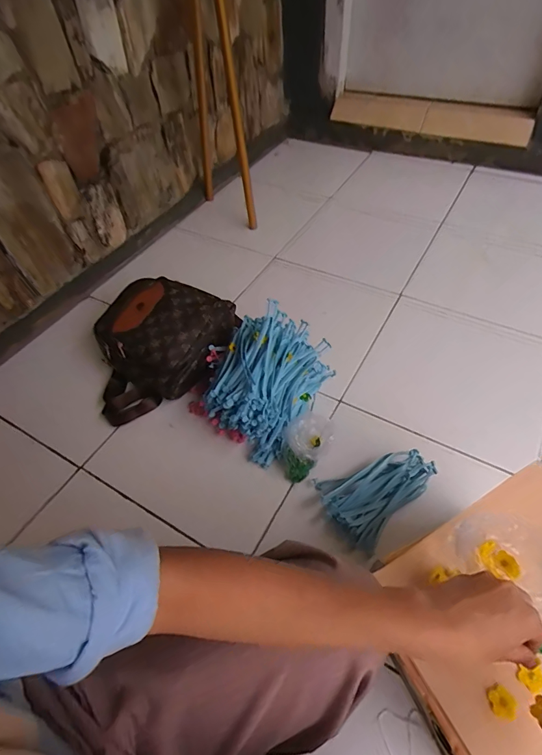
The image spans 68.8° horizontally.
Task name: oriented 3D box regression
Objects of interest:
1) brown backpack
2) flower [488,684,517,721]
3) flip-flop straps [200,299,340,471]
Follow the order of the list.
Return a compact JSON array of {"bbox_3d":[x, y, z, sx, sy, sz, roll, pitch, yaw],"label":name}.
[{"bbox_3d":[-0.266,-0.080,0.907,0.272,0.170,0.357,33,61,26],"label":"brown backpack"},{"bbox_3d":[0.214,0.301,0.367,0.022,0.010,0.023,13,54,14],"label":"flower"},{"bbox_3d":[-0.013,-0.003,0.804,0.194,0.176,0.255,26,58,22],"label":"flip-flop straps"}]

